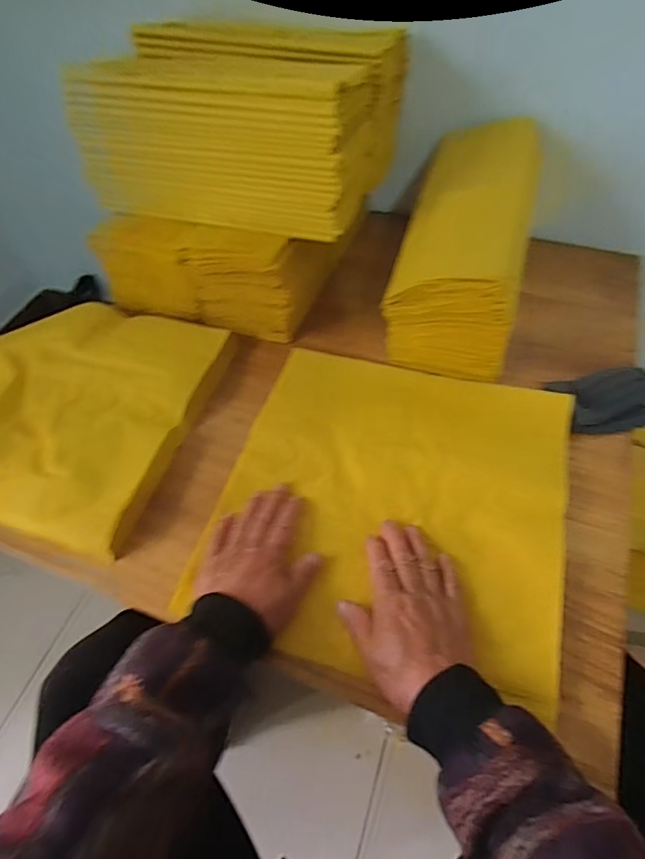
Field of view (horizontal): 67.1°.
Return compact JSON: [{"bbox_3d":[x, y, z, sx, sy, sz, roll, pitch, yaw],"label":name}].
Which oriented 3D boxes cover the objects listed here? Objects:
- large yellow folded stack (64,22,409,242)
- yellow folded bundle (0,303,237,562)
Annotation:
[{"bbox_3d":[-0.103,-0.352,0.558,0.317,0.125,0.231,17,57,15],"label":"large yellow folded stack"},{"bbox_3d":[-0.279,-0.028,0.546,0.269,0.037,0.291,13,56,13],"label":"yellow folded bundle"}]

